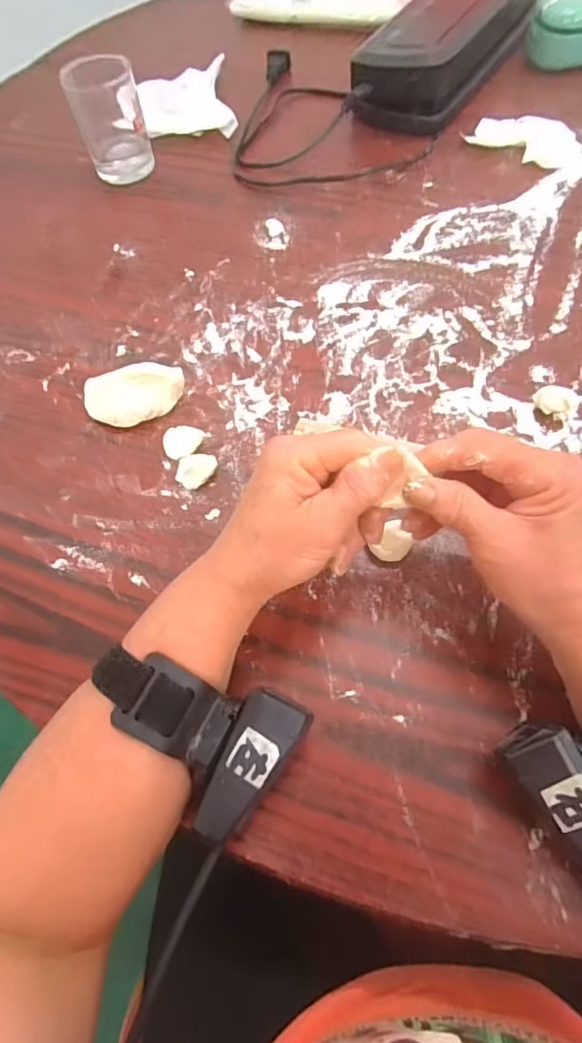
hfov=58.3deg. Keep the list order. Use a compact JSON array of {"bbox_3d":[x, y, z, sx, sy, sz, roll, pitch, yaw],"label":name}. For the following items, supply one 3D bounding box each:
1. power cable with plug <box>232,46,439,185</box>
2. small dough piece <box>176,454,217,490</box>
[{"bbox_3d":[0.003,-0.414,0.535,0.174,0.032,0.256,-36,67,-13],"label":"power cable with plug"},{"bbox_3d":[-0.065,-0.035,0.360,0.026,0.011,0.025,3,63,5],"label":"small dough piece"}]

